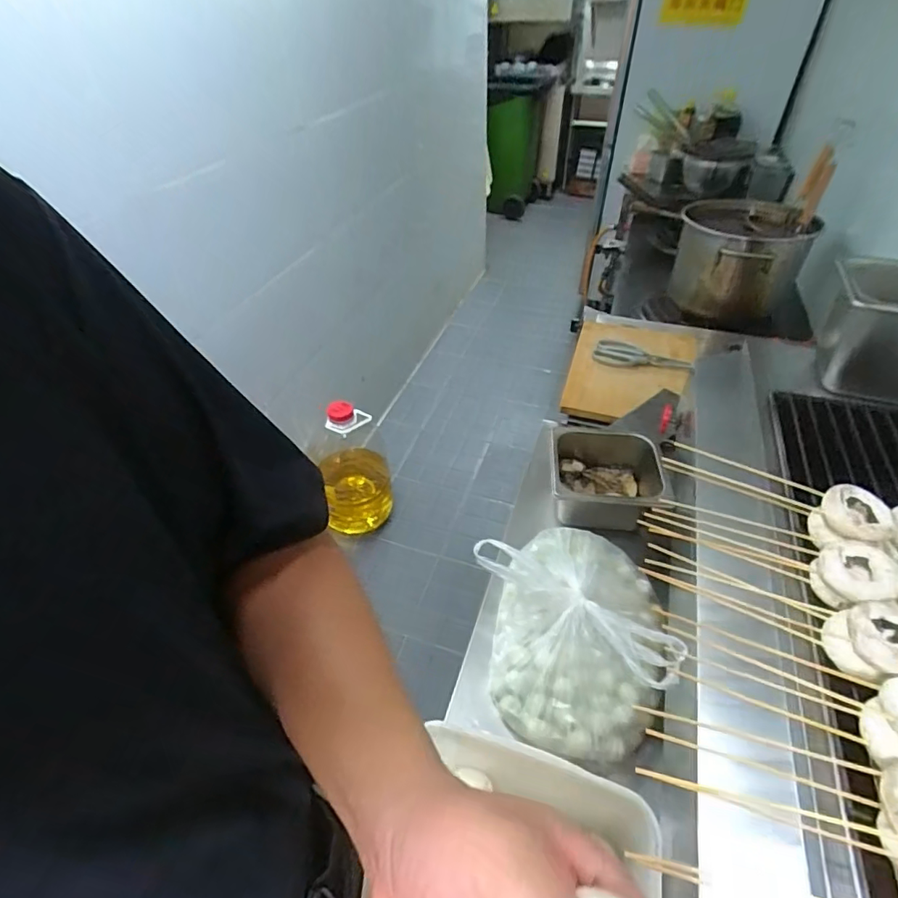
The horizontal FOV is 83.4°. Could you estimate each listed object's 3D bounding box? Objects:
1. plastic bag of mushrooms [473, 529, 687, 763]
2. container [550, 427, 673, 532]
[{"bbox_3d":[0.148,0.204,0.617,0.221,0.106,0.265,1,43,5],"label":"plastic bag of mushrooms"},{"bbox_3d":[0.245,0.049,0.803,0.172,0.090,0.166,9,45,13],"label":"container"}]

